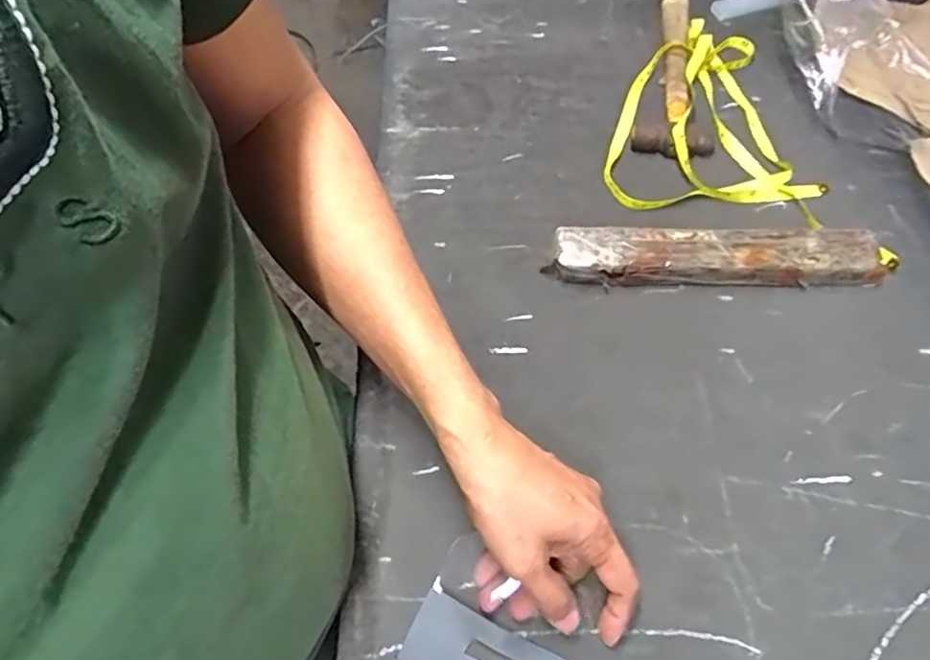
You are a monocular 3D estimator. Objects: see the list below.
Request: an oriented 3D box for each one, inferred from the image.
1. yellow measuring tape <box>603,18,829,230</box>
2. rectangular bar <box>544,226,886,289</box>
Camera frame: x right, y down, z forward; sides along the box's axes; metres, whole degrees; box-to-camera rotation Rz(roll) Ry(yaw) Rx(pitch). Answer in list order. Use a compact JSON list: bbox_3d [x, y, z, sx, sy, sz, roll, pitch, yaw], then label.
[{"bbox_3d":[0.241,-0.207,0.586,0.188,0.026,0.233,11,62,6],"label":"yellow measuring tape"},{"bbox_3d":[0.206,-0.060,0.504,0.262,0.034,0.040,2,61,1],"label":"rectangular bar"}]

